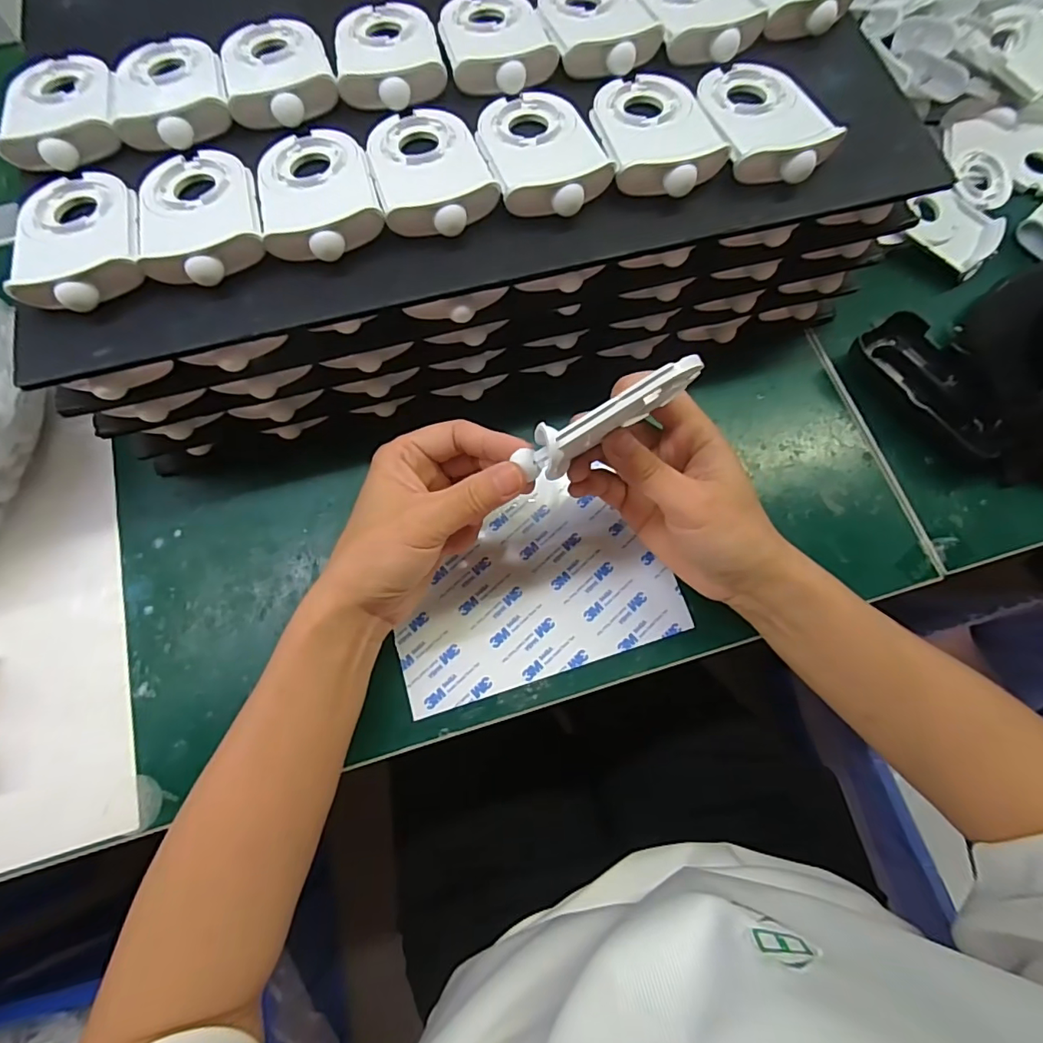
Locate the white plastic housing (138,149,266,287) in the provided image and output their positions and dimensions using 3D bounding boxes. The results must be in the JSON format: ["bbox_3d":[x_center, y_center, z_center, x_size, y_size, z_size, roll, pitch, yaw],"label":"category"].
[{"bbox_3d":[-0.164,-0.159,0.263,0.058,0.017,0.090,-18,73,-5],"label":"white plastic housing"}]

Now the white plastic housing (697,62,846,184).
[{"bbox_3d":[0.130,-0.218,0.279,0.057,0.014,0.087,-12,73,-3],"label":"white plastic housing"}]

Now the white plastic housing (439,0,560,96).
[{"bbox_3d":[-0.014,-0.276,0.294,0.058,0.013,0.082,-12,73,-4],"label":"white plastic housing"}]

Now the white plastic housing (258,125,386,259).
[{"bbox_3d":[-0.106,-0.173,0.266,0.058,0.018,0.092,-18,73,-5],"label":"white plastic housing"}]

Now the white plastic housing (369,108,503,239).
[{"bbox_3d":[-0.048,-0.186,0.269,0.058,0.016,0.090,-16,73,-5],"label":"white plastic housing"}]

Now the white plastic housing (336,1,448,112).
[{"bbox_3d":[-0.076,-0.266,0.292,0.057,0.013,0.082,-13,73,-4],"label":"white plastic housing"}]

